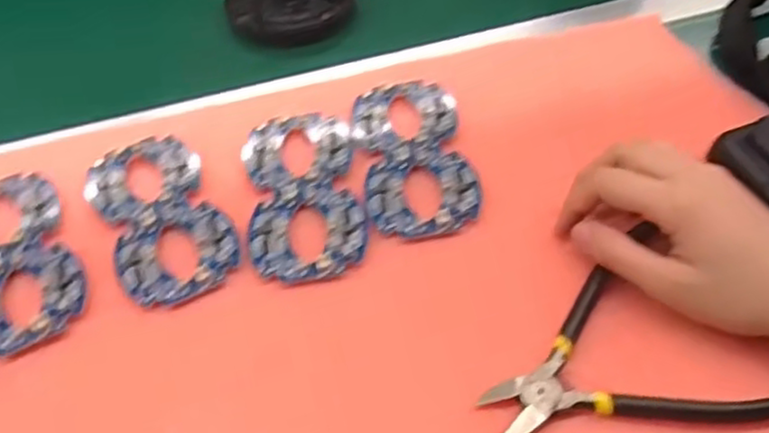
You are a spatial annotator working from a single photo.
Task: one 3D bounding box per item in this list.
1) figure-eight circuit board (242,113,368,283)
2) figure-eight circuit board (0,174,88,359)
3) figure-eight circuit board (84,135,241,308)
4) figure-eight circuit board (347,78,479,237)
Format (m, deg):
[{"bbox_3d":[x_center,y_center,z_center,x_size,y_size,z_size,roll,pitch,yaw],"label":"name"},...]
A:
[{"bbox_3d":[-0.048,-0.017,0.423,0.065,0.008,0.125,-8,50,-4],"label":"figure-eight circuit board"},{"bbox_3d":[-0.210,0.021,0.402,0.064,0.006,0.129,-24,52,-14],"label":"figure-eight circuit board"},{"bbox_3d":[-0.130,-0.003,0.414,0.065,0.005,0.126,-23,52,-16],"label":"figure-eight circuit board"},{"bbox_3d":[0.017,-0.041,0.437,0.065,0.005,0.125,-8,50,-4],"label":"figure-eight circuit board"}]

